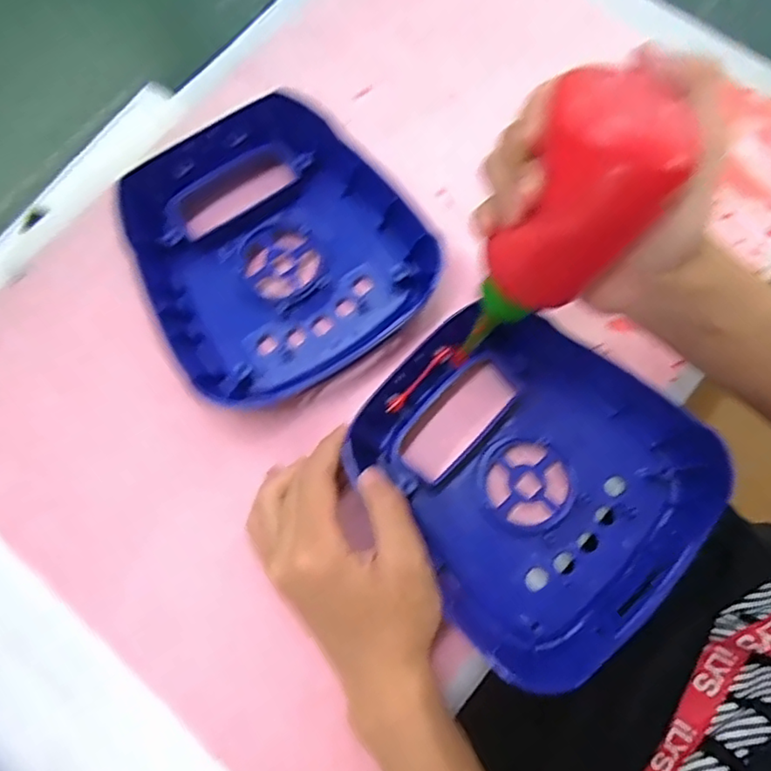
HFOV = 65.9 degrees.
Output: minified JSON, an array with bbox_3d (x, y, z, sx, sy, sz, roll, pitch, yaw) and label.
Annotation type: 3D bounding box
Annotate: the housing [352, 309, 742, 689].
[{"bbox_3d":[0.080,0.047,0.331,0.168,0.039,0.177,-44,78,-9],"label":"housing"}]

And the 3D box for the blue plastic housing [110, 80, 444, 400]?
[{"bbox_3d":[-0.072,-0.085,0.374,0.166,0.037,0.170,-38,77,-8],"label":"blue plastic housing"}]

